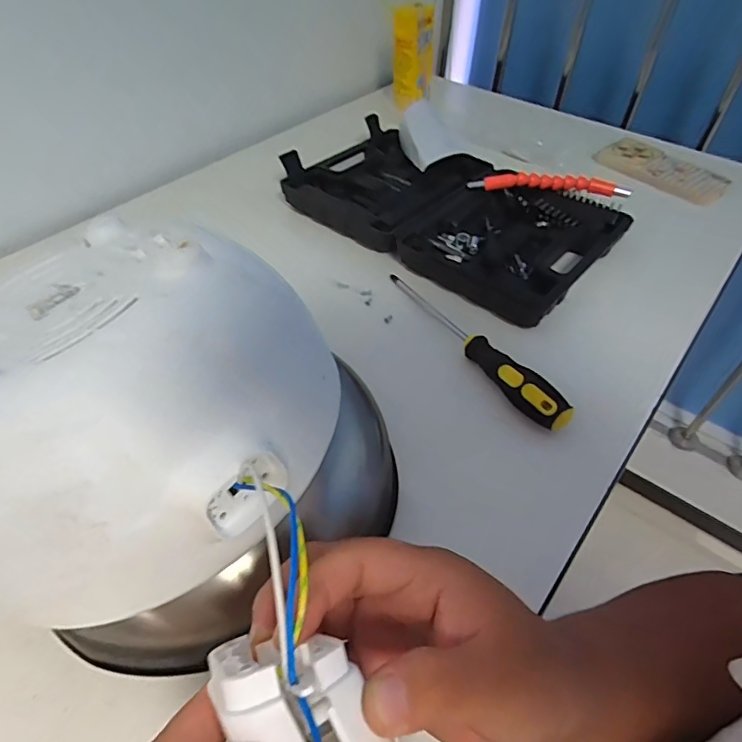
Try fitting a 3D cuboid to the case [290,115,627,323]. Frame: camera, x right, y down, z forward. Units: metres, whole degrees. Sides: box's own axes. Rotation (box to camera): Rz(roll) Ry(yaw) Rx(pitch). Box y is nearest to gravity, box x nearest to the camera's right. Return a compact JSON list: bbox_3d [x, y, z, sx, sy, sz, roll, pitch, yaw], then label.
[{"bbox_3d":[0.082,-0.185,0.560,0.339,0.036,0.205,33,54,26],"label":"case"}]

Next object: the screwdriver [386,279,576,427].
[{"bbox_3d":[0.081,-0.031,0.429,0.023,0.025,0.216,-24,53,-21],"label":"screwdriver"}]

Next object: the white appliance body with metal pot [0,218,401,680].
[{"bbox_3d":[-0.117,0.028,0.290,0.223,0.168,0.203,31,53,24],"label":"white appliance body with metal pot"}]

